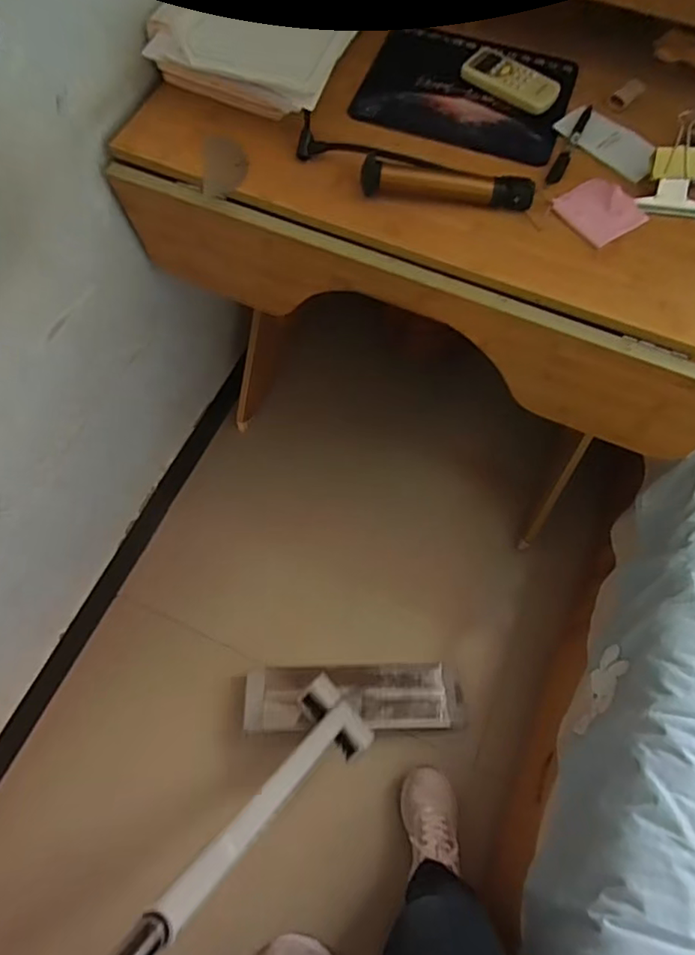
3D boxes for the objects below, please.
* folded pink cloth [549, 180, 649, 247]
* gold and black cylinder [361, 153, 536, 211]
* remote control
[{"bbox_3d":[0.289,-0.304,0.667,0.088,0.005,0.084,-30,71,-14],"label":"folded pink cloth"},{"bbox_3d":[0.112,-0.328,0.659,0.190,0.030,0.027,9,66,2],"label":"gold and black cylinder"},{"bbox_3d":[0.204,-0.499,0.739,0.123,0.027,0.047,34,70,12],"label":"remote control"}]

